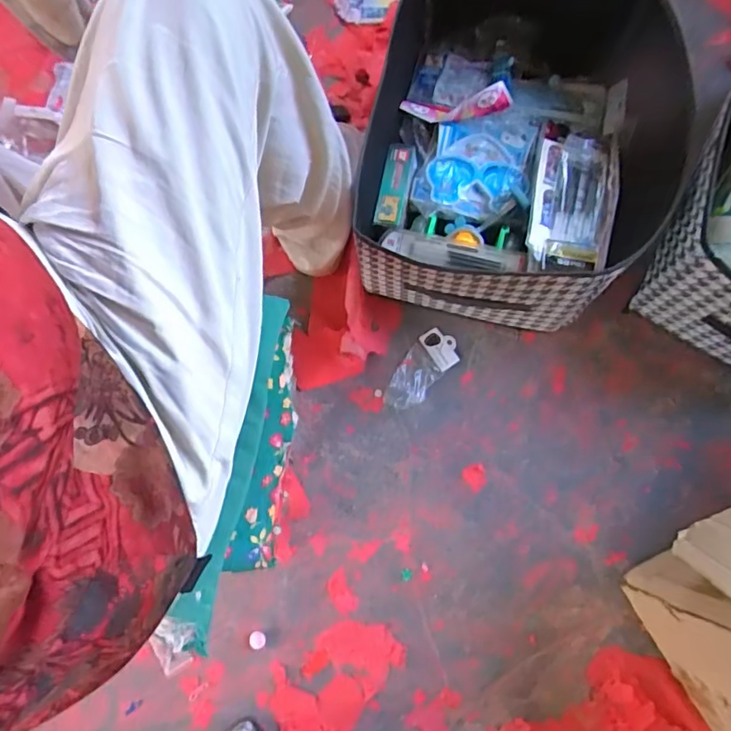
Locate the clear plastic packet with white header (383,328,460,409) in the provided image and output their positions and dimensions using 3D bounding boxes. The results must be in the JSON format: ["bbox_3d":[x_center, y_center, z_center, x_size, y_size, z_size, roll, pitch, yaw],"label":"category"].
[{"bbox_3d":[0.075,0.007,0.747,0.059,0.016,0.127,41,85,11],"label":"clear plastic packet with white header"}]

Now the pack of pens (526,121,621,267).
[{"bbox_3d":[0.275,-0.228,0.704,0.102,0.017,0.236,12,69,9],"label":"pack of pens"}]

